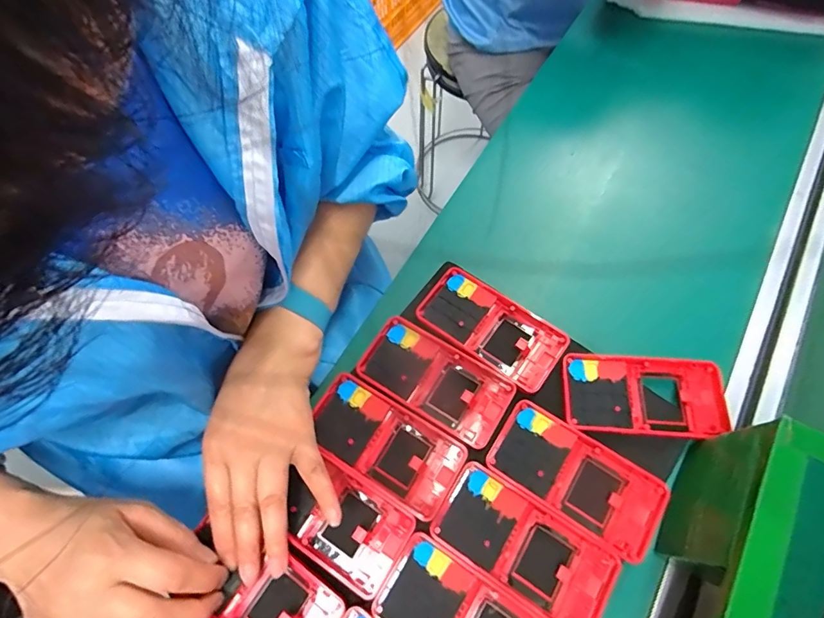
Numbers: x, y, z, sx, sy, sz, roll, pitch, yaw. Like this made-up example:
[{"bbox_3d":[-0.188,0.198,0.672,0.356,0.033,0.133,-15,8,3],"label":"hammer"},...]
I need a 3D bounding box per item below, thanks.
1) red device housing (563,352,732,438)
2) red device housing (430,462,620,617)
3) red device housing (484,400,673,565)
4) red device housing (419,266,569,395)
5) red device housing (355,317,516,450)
[{"bbox_3d":[0.186,0.068,0.354,0.124,0.010,0.062,3,65,2],"label":"red device housing"},{"bbox_3d":[0.078,0.169,0.314,0.121,0.014,0.061,32,70,15],"label":"red device housing"},{"bbox_3d":[0.122,0.127,0.334,0.123,0.017,0.061,32,70,14],"label":"red device housing"},{"bbox_3d":[0.067,0.017,0.385,0.123,0.017,0.061,34,70,15],"label":"red device housing"},{"bbox_3d":[0.018,0.060,0.368,0.121,0.015,0.062,31,69,14],"label":"red device housing"}]

